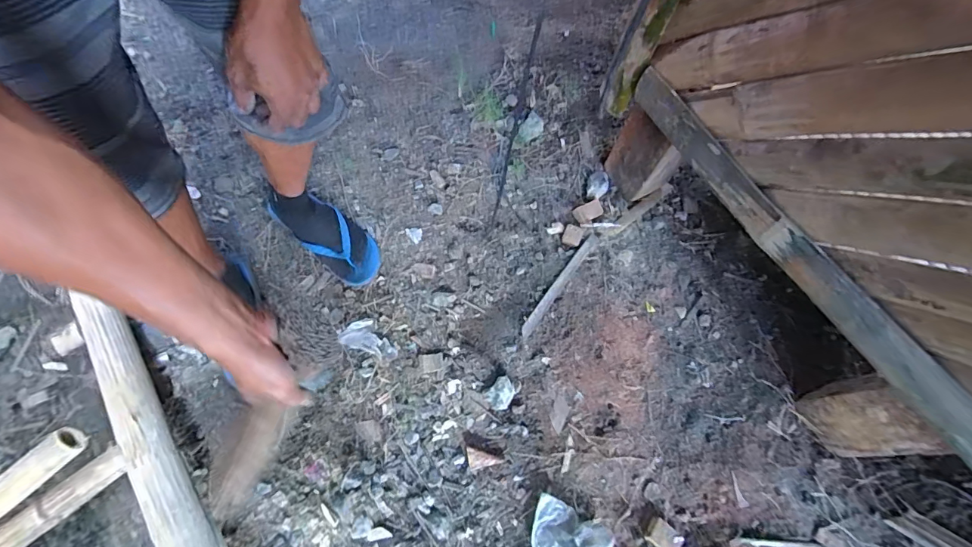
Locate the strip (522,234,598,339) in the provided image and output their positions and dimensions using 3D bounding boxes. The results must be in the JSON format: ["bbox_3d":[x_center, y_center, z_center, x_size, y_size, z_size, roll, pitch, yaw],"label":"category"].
[{"bbox_3d":[0.158,0.019,0.897,0.025,0.008,0.269,36,68,10],"label":"strip"}]

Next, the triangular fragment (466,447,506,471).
[{"bbox_3d":[-0.005,0.342,0.776,0.069,0.027,0.033,18,66,2],"label":"triangular fragment"}]

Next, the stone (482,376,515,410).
[{"bbox_3d":[0.028,0.227,0.809,0.057,0.023,0.048,-40,76,-20],"label":"stone"}]

